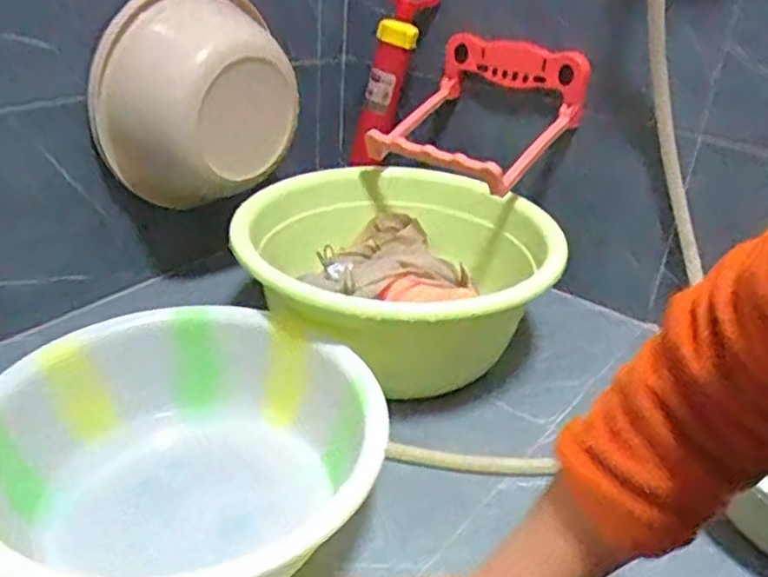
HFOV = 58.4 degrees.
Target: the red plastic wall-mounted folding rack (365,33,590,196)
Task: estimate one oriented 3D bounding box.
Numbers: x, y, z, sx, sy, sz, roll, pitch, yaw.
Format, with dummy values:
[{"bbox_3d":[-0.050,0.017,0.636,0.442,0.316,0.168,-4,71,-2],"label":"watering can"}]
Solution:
[{"bbox_3d":[0.132,-0.242,0.950,0.225,0.083,0.259,27,63,29],"label":"red plastic wall-mounted folding rack"}]

